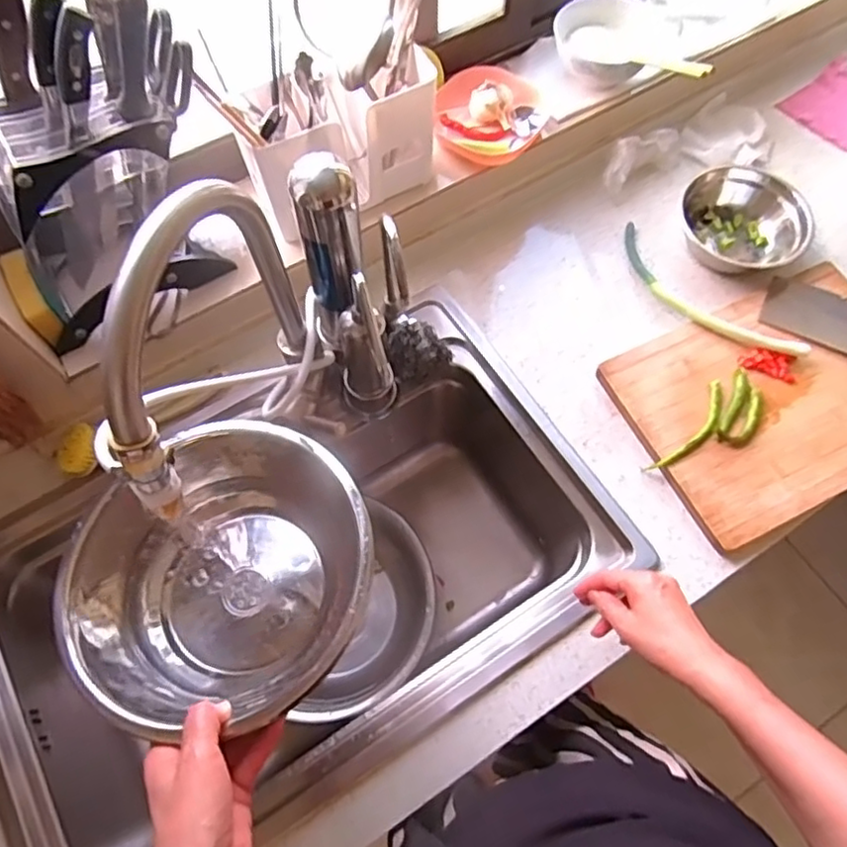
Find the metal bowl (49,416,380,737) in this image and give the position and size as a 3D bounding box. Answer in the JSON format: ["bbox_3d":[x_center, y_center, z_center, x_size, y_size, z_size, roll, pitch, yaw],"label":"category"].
[{"bbox_3d":[-0.153,0.121,0.510,0.226,0.106,0.220,0,66,0],"label":"metal bowl"}]

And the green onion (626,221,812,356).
[{"bbox_3d":[0.343,-0.159,0.805,0.071,0.031,0.275,-37,71,-15],"label":"green onion"}]

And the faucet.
[{"bbox_3d":[-0.162,-0.033,0.551,0.045,0.356,0.242,18,67,8],"label":"faucet"}]

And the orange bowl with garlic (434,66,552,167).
[{"bbox_3d":[0.087,-0.391,0.816,0.138,0.052,0.129,0,66,0],"label":"orange bowl with garlic"}]

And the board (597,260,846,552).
[{"bbox_3d":[0.421,-0.033,0.756,0.346,0.030,0.253,-24,68,-10],"label":"board"}]

